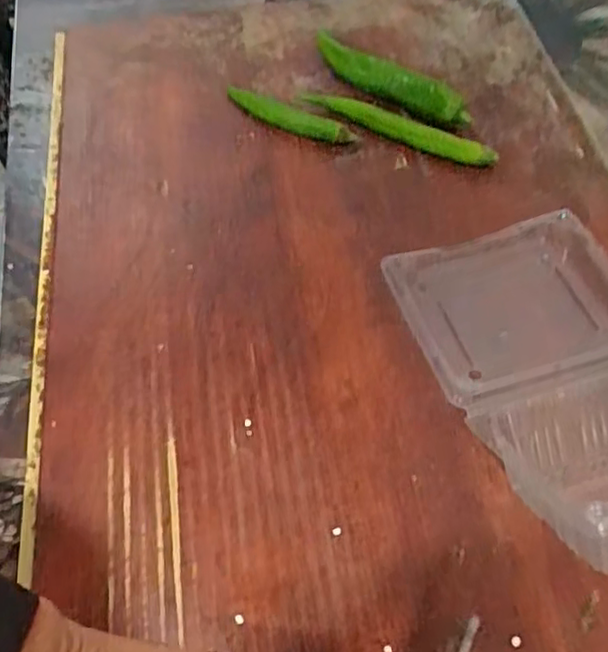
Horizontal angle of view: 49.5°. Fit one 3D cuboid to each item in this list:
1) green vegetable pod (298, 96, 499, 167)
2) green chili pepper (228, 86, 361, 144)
[{"bbox_3d":[0.072,-0.153,0.510,0.154,0.016,0.019,22,60,16],"label":"green vegetable pod"},{"bbox_3d":[-0.016,-0.165,0.520,0.116,0.015,0.026,30,62,21],"label":"green chili pepper"}]

